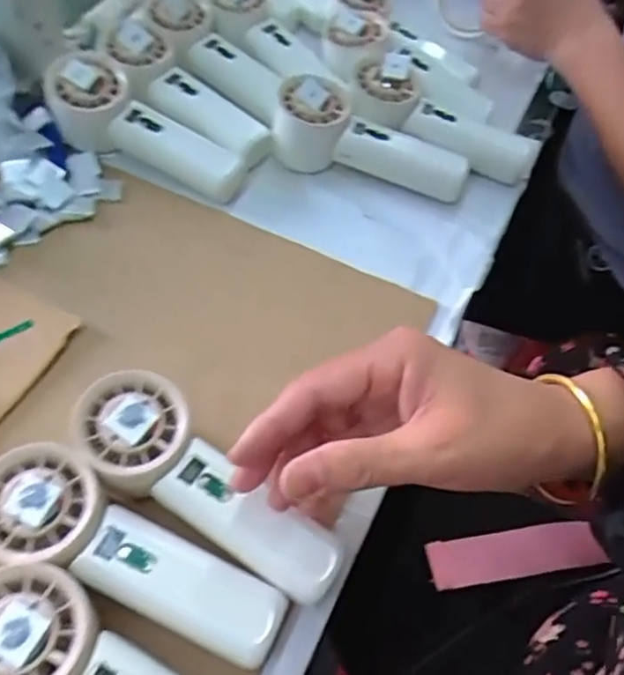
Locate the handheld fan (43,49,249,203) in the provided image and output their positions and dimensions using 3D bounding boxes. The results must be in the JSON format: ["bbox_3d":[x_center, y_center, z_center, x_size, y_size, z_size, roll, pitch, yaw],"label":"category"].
[{"bbox_3d":[-0.125,-0.157,0.490,0.162,0.051,0.052,29,60,0],"label":"handheld fan"}]

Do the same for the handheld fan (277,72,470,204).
[{"bbox_3d":[0.047,-0.153,0.503,0.154,0.056,0.048,18,58,-6],"label":"handheld fan"}]

